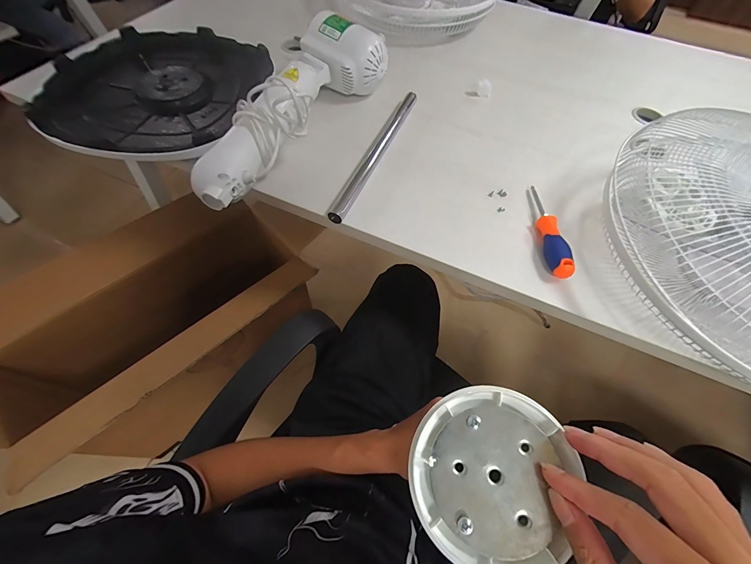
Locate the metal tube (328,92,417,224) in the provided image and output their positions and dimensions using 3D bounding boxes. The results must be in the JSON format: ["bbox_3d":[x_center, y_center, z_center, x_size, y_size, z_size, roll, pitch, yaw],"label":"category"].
[{"bbox_3d":[0.010,-0.241,0.570,0.025,0.016,0.363,21,61,8],"label":"metal tube"}]

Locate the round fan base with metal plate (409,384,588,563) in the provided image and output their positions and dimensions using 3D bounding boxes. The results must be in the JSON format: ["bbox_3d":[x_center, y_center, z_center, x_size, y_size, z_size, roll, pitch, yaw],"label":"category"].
[{"bbox_3d":[0.072,0.122,0.203,0.093,0.026,0.100,2,60,-3],"label":"round fan base with metal plate"}]

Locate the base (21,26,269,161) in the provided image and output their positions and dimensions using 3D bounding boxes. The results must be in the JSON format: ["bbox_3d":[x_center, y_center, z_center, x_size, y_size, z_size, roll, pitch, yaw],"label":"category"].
[{"bbox_3d":[-0.399,-0.356,0.593,0.306,0.062,0.401,9,60,1],"label":"base"}]

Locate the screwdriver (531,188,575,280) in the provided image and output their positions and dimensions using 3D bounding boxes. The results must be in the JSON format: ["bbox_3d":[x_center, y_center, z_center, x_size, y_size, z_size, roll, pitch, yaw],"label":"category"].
[{"bbox_3d":[0.265,-0.088,0.493,0.026,0.032,0.184,4,60,-2],"label":"screwdriver"}]

